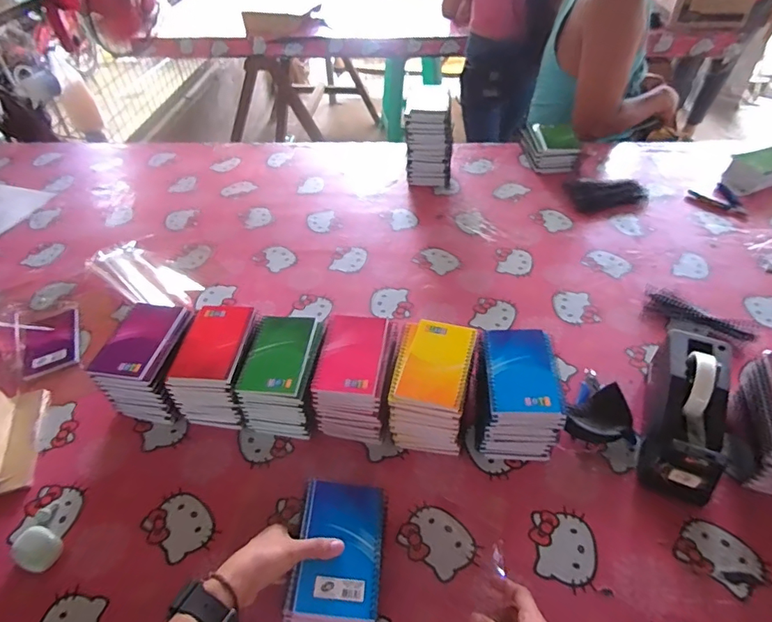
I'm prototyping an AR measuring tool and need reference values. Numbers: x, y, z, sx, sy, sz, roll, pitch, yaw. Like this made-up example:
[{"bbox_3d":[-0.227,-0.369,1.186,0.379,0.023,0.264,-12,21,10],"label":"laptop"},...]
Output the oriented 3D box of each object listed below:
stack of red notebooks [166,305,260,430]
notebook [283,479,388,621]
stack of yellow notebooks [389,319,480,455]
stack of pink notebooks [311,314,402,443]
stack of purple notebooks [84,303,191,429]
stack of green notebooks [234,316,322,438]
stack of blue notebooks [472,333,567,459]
[{"bbox_3d":[-0.236,0.079,0.687,0.093,0.106,0.140,4,48,7],"label":"stack of red notebooks"},{"bbox_3d":[-0.050,0.260,0.514,0.092,0.036,0.141,3,48,5],"label":"notebook"},{"bbox_3d":[0.062,0.103,0.650,0.100,0.109,0.144,8,48,10],"label":"stack of yellow notebooks"},{"bbox_3d":[-0.040,0.095,0.672,0.098,0.107,0.142,7,48,9],"label":"stack of pink notebooks"},{"bbox_3d":[-0.340,0.074,0.701,0.106,0.108,0.140,4,48,6],"label":"stack of purple notebooks"},{"bbox_3d":[-0.143,0.092,0.674,0.096,0.108,0.135,4,48,7],"label":"stack of green notebooks"},{"bbox_3d":[0.172,0.111,0.643,0.097,0.108,0.140,1,47,4],"label":"stack of blue notebooks"}]

